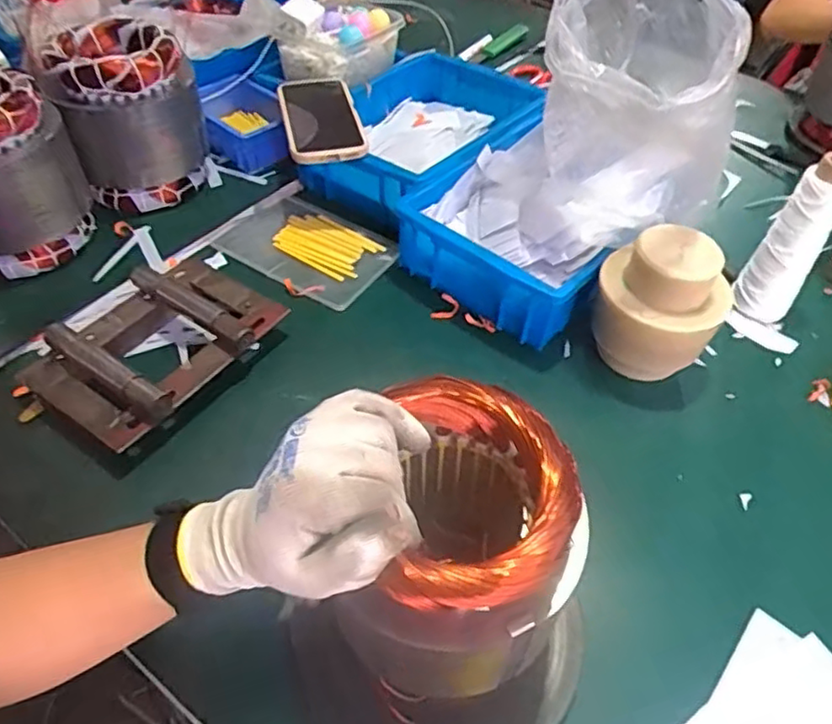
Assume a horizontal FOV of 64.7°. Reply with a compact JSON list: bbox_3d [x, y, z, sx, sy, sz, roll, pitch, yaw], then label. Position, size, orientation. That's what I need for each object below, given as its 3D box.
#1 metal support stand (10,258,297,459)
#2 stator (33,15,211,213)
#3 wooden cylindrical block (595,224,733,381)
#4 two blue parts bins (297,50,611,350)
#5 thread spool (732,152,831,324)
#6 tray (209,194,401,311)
[{"bbox_3d":[-0.232,-0.016,0.596,0.141,0.056,0.200,30,54,22],"label":"metal support stand"},{"bbox_3d":[-0.311,-0.274,0.724,0.139,0.152,0.129,-20,52,-19],"label":"stator"},{"bbox_3d":[0.215,-0.044,0.594,0.110,0.131,0.094,19,50,14],"label":"wooden cylindrical block"},{"bbox_3d":[0.074,-0.225,0.764,0.425,0.109,0.310,37,57,26],"label":"two blue parts bins"},{"bbox_3d":[0.359,-0.113,0.630,0.051,0.167,0.054,-24,54,-22],"label":"thread spool"},{"bbox_3d":[-0.119,-0.125,0.724,0.175,0.018,0.129,28,53,21],"label":"tray"}]

